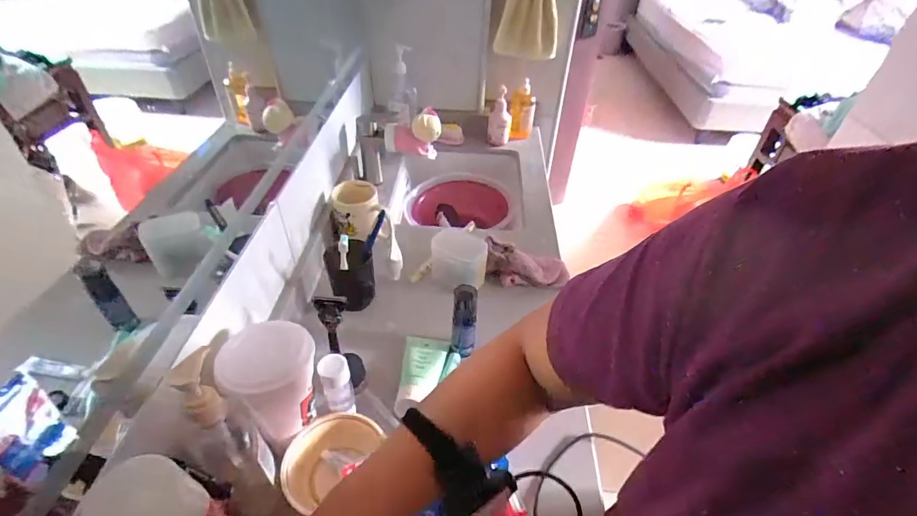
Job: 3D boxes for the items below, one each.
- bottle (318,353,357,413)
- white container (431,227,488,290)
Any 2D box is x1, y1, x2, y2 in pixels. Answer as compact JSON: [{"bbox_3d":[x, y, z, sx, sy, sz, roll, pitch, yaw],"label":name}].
[{"bbox_3d":[-0.142,0.148,0.525,0.034,0.092,0.030,-3,42,-6],"label":"bottle"},{"bbox_3d":[0.002,0.000,0.727,0.090,0.069,0.072,5,41,3],"label":"white container"}]

